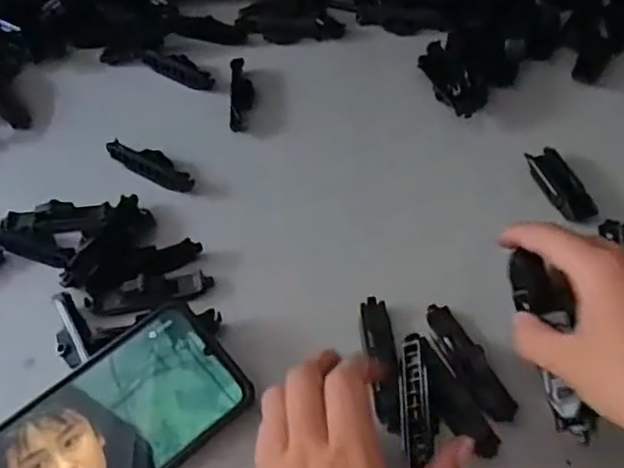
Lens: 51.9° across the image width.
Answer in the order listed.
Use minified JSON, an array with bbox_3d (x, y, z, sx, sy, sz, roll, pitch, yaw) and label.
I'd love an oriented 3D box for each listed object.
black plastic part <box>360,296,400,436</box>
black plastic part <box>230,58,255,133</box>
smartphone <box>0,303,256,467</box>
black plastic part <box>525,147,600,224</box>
[{"bbox_3d":[0.043,0.078,0.387,0.019,0.007,0.085,-6,57,-1],"label":"black plastic part"},{"bbox_3d":[-0.058,-0.118,0.528,0.019,0.007,0.085,-5,54,0],"label":"black plastic part"},{"bbox_3d":[-0.119,0.115,0.354,0.166,0.008,0.077,-37,72,-19],"label":"smartphone"},{"bbox_3d":[0.176,-0.036,0.455,0.026,0.008,0.063,-17,55,-8],"label":"black plastic part"}]

